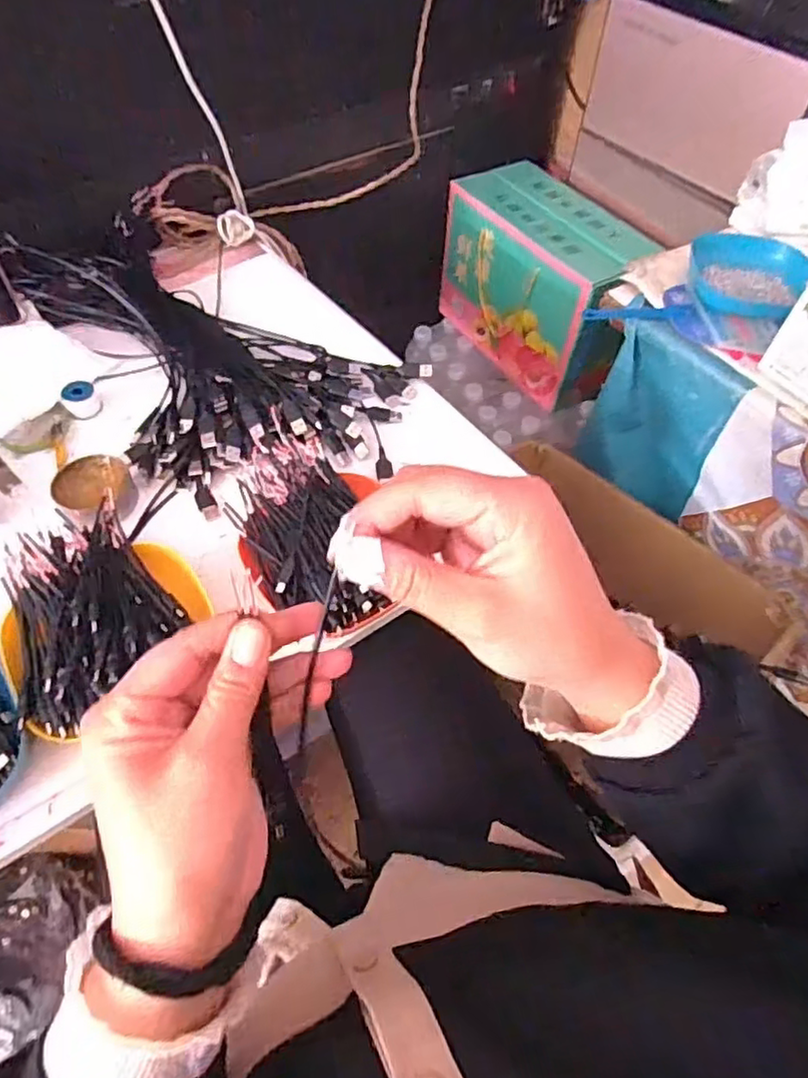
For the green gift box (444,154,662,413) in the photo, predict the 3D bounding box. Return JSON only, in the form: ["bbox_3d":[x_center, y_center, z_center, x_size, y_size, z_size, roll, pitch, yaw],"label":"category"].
[{"bbox_3d":[0.221,-0.416,1.038,0.161,0.231,0.330,-30,62,-21],"label":"green gift box"}]

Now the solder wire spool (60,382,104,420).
[{"bbox_3d":[-0.312,-0.135,0.611,0.030,0.024,0.031,1,56,-2],"label":"solder wire spool"}]

